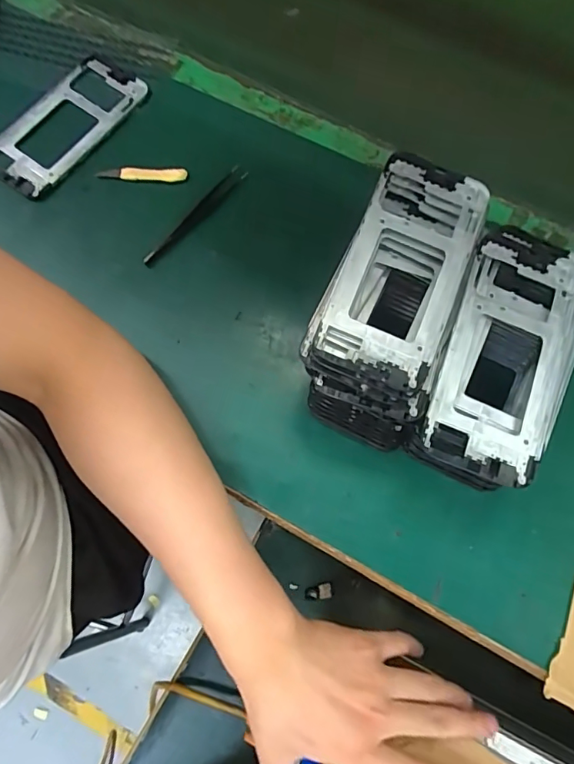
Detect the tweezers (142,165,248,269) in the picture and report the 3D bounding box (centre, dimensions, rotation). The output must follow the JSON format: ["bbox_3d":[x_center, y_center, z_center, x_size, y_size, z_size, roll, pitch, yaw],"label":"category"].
[{"bbox_3d":[-0.082,-0.146,0.421,0.014,0.011,0.120,40,76,11],"label":"tweezers"}]

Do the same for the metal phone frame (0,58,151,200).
[{"bbox_3d":[-0.208,-0.242,0.450,0.078,0.007,0.157,37,76,10],"label":"metal phone frame"}]

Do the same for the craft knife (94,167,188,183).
[{"bbox_3d":[-0.131,-0.188,0.435,0.081,0.008,0.010,6,73,1],"label":"craft knife"}]

